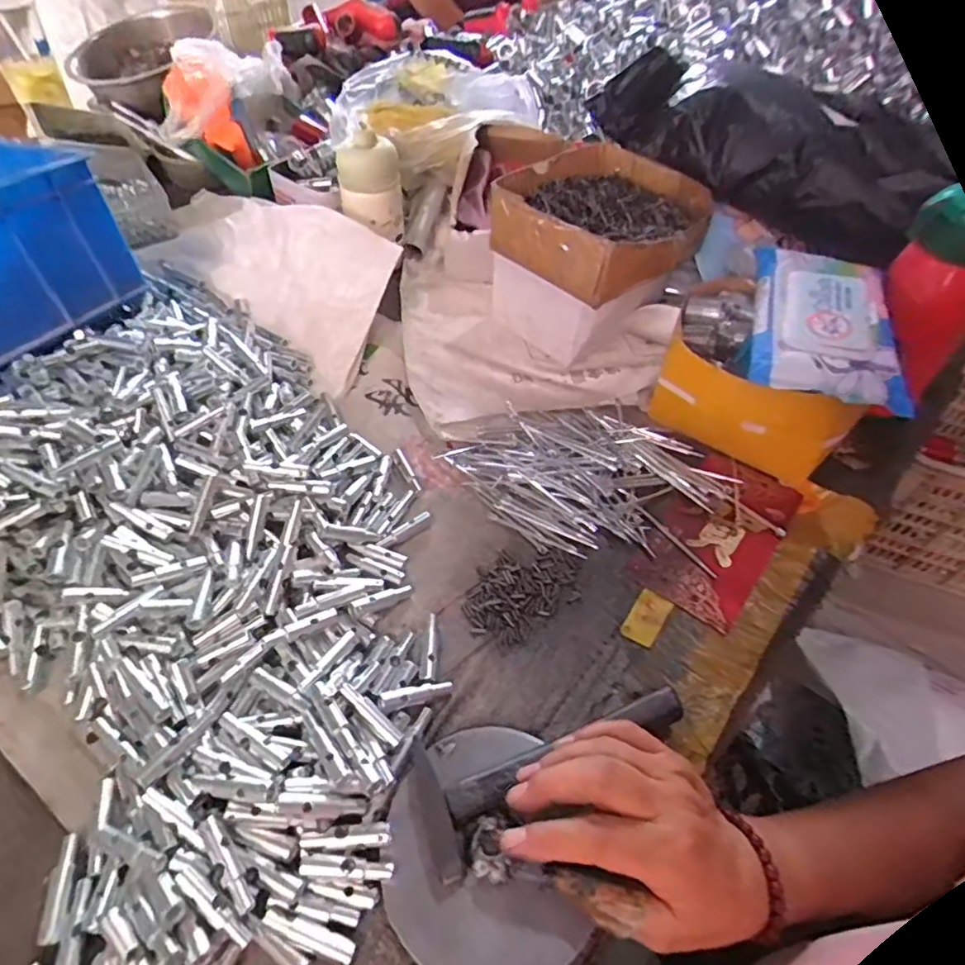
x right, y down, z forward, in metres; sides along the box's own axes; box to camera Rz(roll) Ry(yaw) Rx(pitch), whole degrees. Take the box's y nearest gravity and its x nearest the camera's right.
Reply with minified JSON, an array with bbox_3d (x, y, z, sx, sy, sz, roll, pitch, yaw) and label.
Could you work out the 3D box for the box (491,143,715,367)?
[{"bbox_3d":[0.110,-0.219,0.601,0.166,0.154,0.170,-32,60,-25],"label":"box"}]

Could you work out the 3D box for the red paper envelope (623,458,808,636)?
[{"bbox_3d":[0.198,0.037,0.498,0.094,0.008,0.171,33,55,23],"label":"red paper envelope"}]

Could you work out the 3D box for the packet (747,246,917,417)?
[{"bbox_3d":[0.284,-0.142,0.489,0.115,0.025,0.179,12,60,4],"label":"packet"}]

